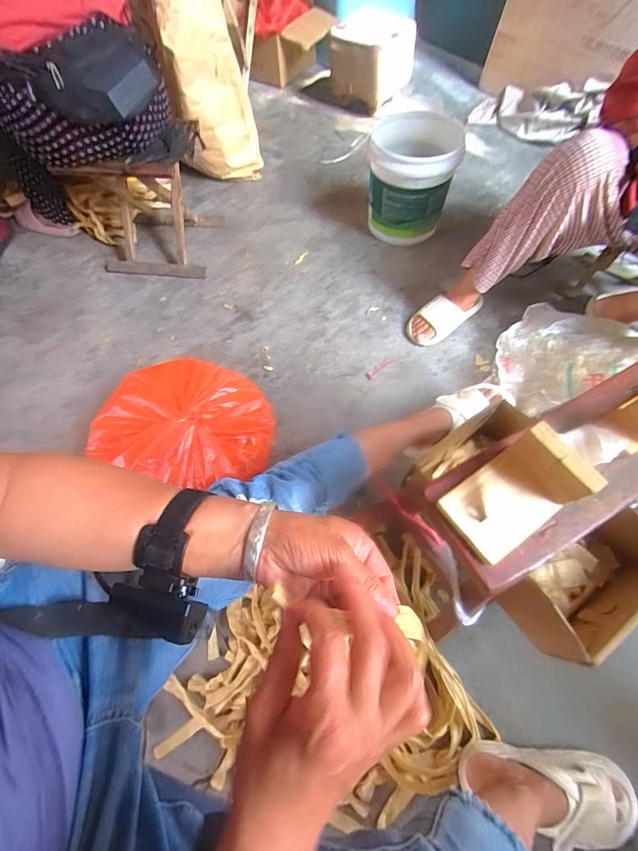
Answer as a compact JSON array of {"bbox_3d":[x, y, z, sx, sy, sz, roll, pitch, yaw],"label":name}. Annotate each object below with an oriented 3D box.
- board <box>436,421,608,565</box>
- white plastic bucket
[{"bbox_3d":[0.184,0.064,0.351,0.111,0.060,0.074,-32,66,-14],"label":"board"},{"bbox_3d":[0.282,-0.756,1.162,0.255,0.251,0.280,-1,62,1],"label":"white plastic bucket"}]

